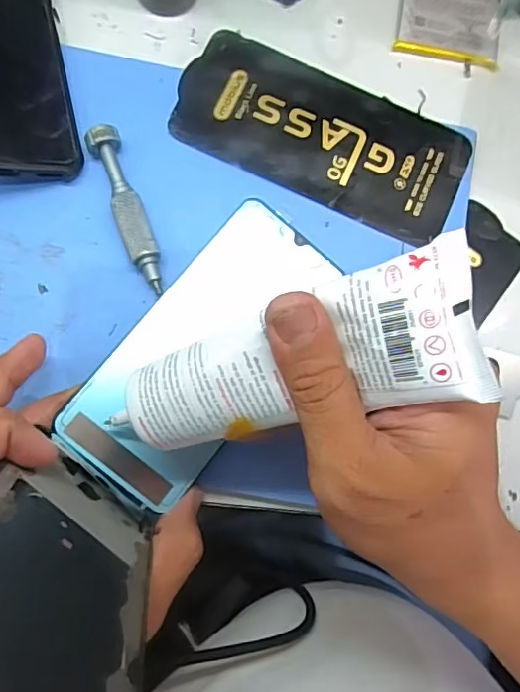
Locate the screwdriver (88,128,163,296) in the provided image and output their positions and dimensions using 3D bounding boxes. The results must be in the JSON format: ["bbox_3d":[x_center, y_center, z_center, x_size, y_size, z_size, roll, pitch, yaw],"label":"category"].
[{"bbox_3d":[-0.068,-0.070,0.288,0.017,0.014,0.091,-18,84,-6],"label":"screwdriver"}]

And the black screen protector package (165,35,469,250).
[{"bbox_3d":[0.035,-0.119,0.315,0.162,0.011,0.079,22,81,-1],"label":"black screen protector package"}]

